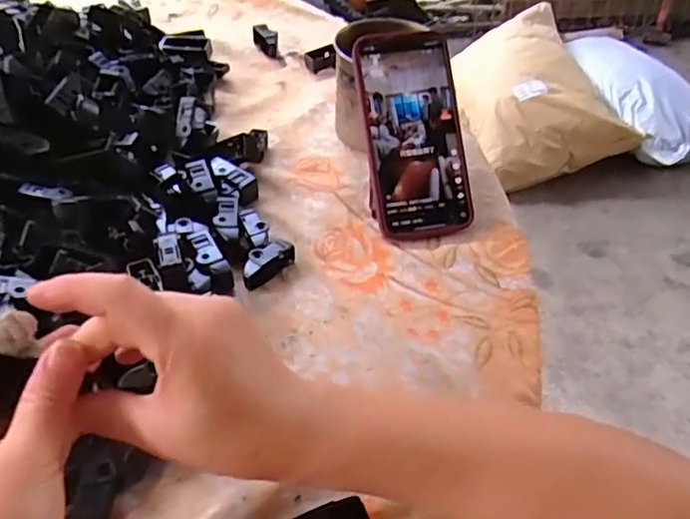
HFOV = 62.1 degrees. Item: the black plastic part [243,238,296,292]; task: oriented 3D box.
[{"bbox_3d":[-0.057,0.003,0.421,0.020,0.017,0.046,34,57,26],"label":"black plastic part"}]

